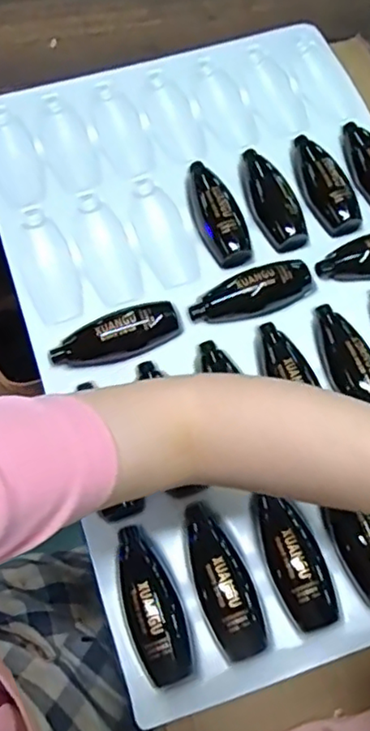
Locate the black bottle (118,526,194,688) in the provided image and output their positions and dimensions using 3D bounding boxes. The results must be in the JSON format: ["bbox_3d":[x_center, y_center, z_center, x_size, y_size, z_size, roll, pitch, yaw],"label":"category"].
[{"bbox_3d":[-0.023,0.160,0.417,0.037,0.031,0.101,-17,55,-8],"label":"black bottle"}]

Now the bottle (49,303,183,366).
[{"bbox_3d":[-0.054,-0.025,0.486,0.104,0.020,0.037,-15,68,-7],"label":"bottle"}]

